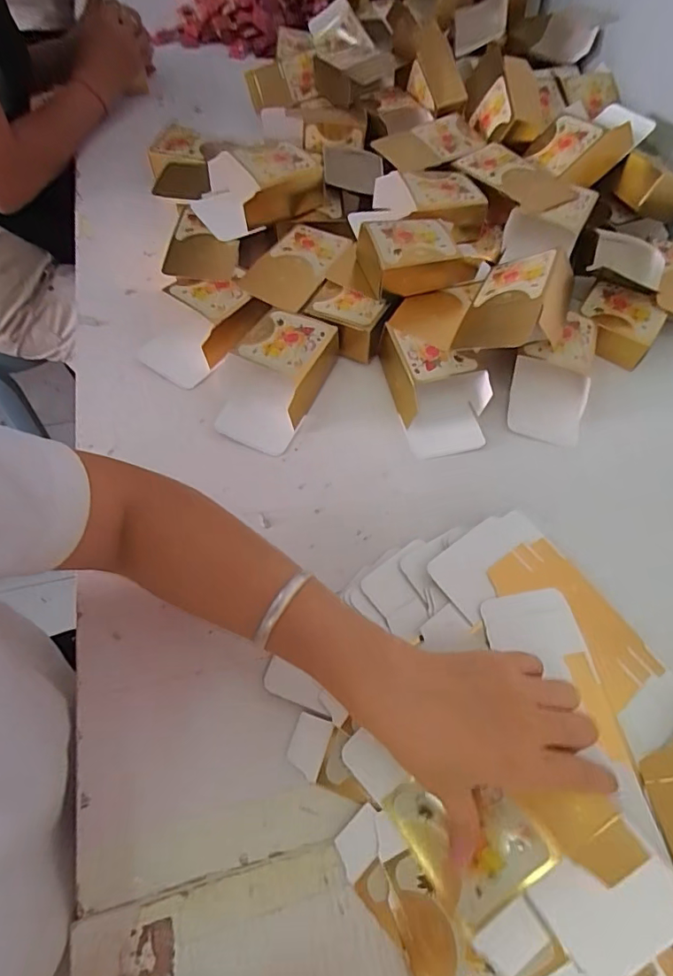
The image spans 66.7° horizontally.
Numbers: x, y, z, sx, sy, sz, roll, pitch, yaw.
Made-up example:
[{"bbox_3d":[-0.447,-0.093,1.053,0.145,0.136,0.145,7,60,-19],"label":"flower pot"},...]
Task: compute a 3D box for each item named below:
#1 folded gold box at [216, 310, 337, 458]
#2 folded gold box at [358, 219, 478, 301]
[{"bbox_3d":[-0.057,-0.103,0.473,0.077,0.047,0.135,20,59,11],"label":"folded gold box"},{"bbox_3d":[0.078,-0.233,0.509,0.103,0.044,0.076,-13,60,-11],"label":"folded gold box"}]

